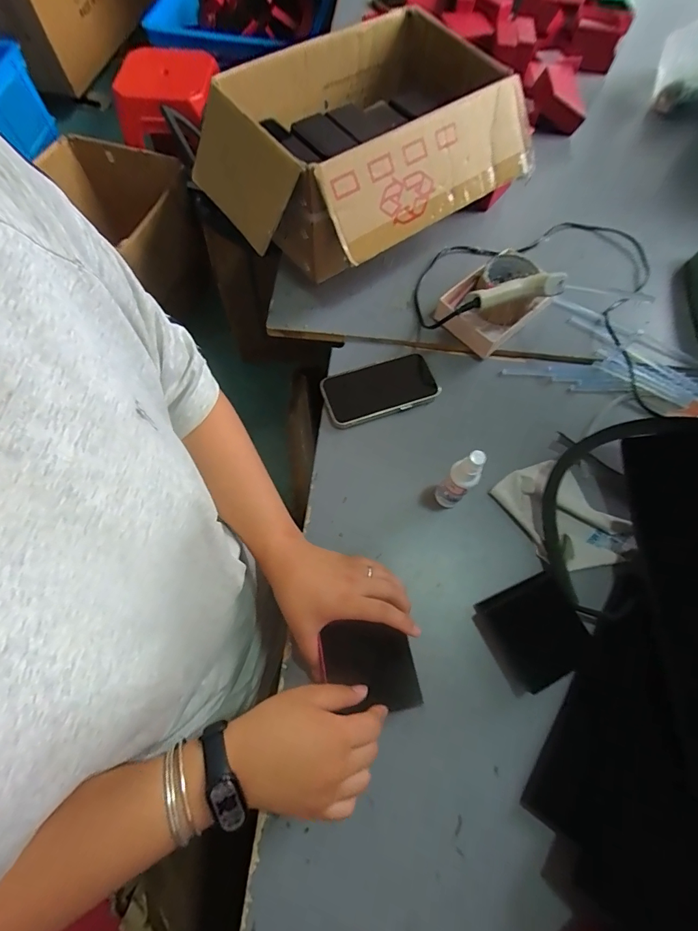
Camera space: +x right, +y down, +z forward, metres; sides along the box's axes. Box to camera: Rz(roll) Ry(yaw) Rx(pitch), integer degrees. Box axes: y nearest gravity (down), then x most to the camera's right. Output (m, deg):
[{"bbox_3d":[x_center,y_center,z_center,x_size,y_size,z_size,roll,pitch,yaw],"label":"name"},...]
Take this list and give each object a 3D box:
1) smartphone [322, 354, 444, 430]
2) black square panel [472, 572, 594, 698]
[{"bbox_3d":[0.039,-0.102,0.534,0.146,0.017,0.079,-19,68,-7],"label":"smartphone"},{"bbox_3d":[0.191,0.170,0.418,0.098,0.013,0.092,-26,54,-2],"label":"black square panel"}]

